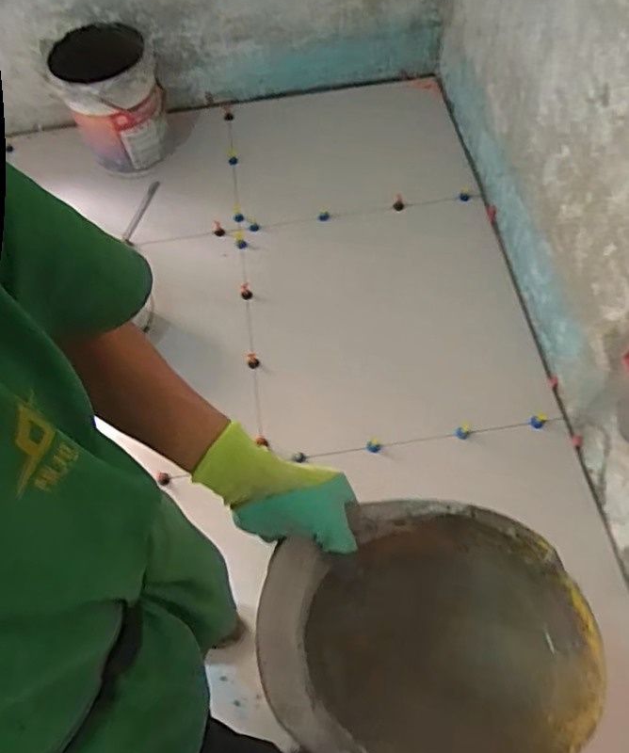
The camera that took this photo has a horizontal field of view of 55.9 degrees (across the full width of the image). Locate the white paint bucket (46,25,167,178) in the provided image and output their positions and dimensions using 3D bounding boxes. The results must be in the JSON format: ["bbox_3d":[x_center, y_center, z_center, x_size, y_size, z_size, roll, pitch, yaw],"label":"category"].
[{"bbox_3d":[-0.561,-0.776,1.685,0.282,0.332,0.282,-1,62,2],"label":"white paint bucket"}]

